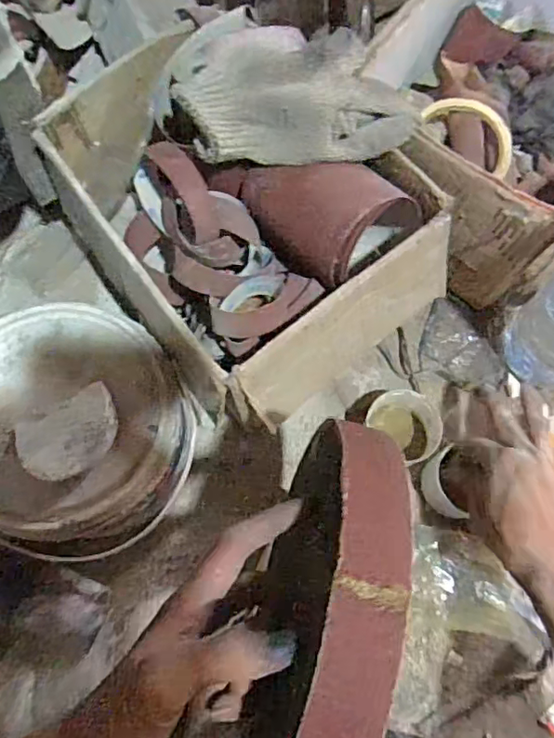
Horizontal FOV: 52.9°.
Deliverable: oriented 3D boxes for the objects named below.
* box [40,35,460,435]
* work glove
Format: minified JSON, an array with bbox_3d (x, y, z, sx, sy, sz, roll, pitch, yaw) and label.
[{"bbox_3d":[-0.034,-0.136,0.458,0.228,0.122,0.308,-38,75,-12],"label":"box"},{"bbox_3d":[0.015,-0.214,0.419,0.171,0.034,0.115,-8,71,-2],"label":"work glove"}]

